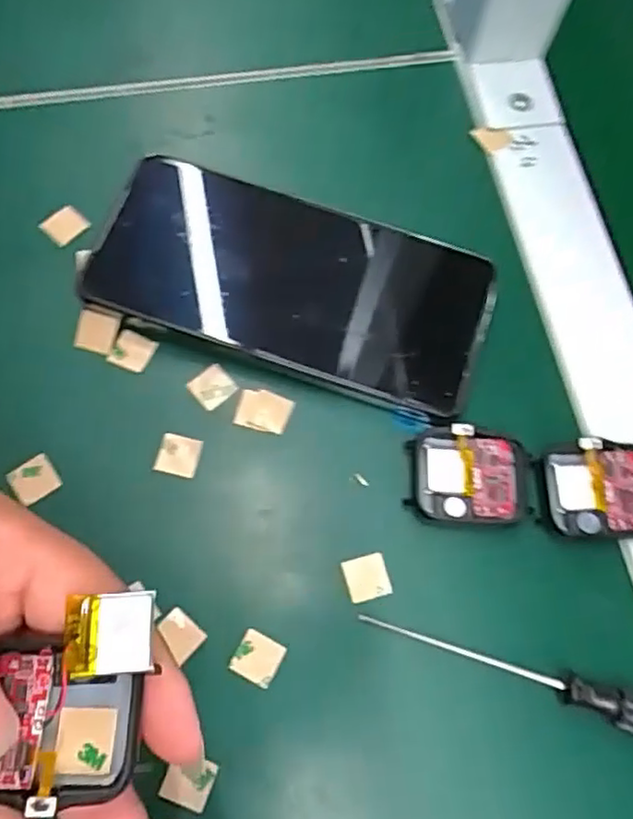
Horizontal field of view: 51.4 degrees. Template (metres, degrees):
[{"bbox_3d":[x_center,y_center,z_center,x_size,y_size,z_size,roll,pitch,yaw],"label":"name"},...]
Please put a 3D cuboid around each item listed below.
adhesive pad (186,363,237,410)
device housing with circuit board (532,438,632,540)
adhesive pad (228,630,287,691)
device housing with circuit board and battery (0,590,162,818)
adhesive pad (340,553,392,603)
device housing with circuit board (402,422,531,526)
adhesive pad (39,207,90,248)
[{"bbox_3d":[-0.042,-0.010,0.266,0.015,0.004,0.016,-41,76,-15],"label":"adhesive pad"},{"bbox_3d":[0.109,0.031,0.253,0.045,0.008,0.036,1,70,-1],"label":"device housing with circuit board"},{"bbox_3d":[-0.021,0.088,0.232,0.016,0.004,0.016,27,71,8],"label":"adhesive pad"},{"bbox_3d":[-0.062,0.071,0.164,0.040,0.014,0.047,3,70,-1],"label":"device housing with circuit board and battery"},{"bbox_3d":[0.019,0.062,0.243,0.016,0.004,0.015,-13,71,-6],"label":"adhesive pad"},{"bbox_3d":[0.059,0.026,0.253,0.046,0.009,0.035,5,70,0],"label":"device housing with circuit board"},{"bbox_3d":[-0.111,-0.081,0.288,0.016,0.004,0.017,37,73,11],"label":"adhesive pad"}]

